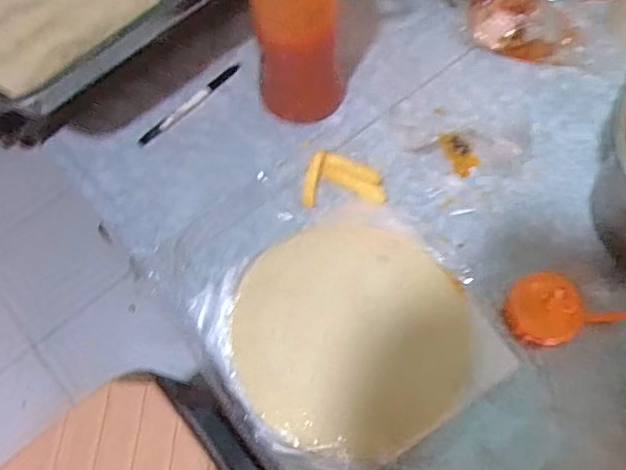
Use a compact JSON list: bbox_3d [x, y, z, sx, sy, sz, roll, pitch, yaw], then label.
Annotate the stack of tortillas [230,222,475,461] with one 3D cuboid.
[{"bbox_3d":[0.032,0.078,0.477,0.189,0.016,0.190,-39,67,-15],"label":"stack of tortillas"}]

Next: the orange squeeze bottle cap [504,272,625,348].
[{"bbox_3d":[0.232,0.043,0.472,0.143,0.043,0.059,-16,63,-4],"label":"orange squeeze bottle cap"}]

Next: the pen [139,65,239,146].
[{"bbox_3d":[-0.126,-0.136,0.597,0.015,0.006,0.133,37,71,20],"label":"pen"}]

